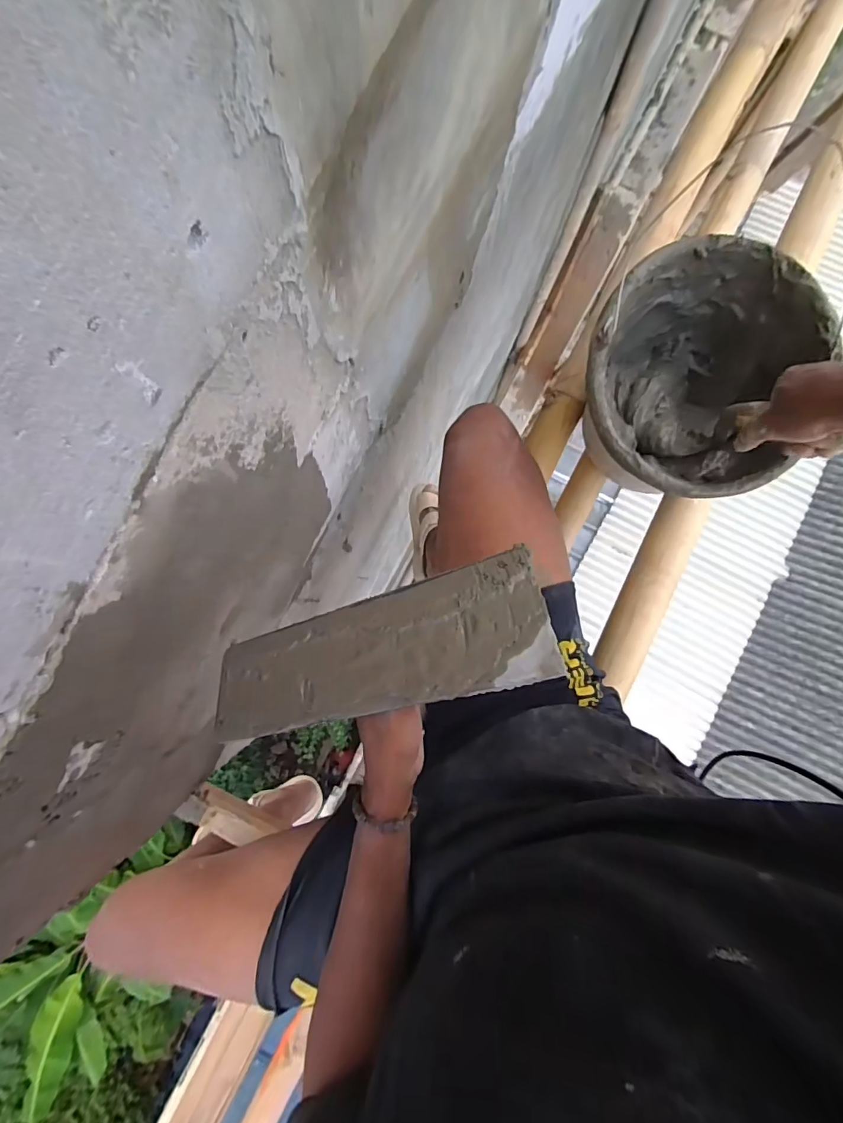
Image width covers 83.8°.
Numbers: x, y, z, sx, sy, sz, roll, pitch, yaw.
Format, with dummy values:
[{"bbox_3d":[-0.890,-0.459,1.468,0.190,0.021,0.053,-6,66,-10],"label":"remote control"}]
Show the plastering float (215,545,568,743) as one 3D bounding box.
[{"bbox_3d":[-0.033,0.089,0.417,0.290,0.065,0.108,-16,55,11],"label":"plastering float"}]

